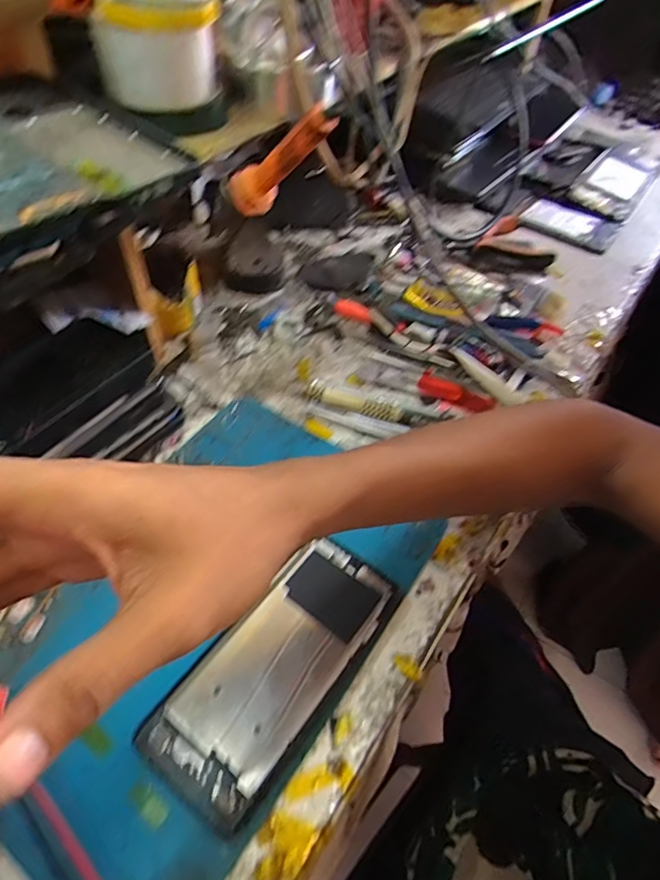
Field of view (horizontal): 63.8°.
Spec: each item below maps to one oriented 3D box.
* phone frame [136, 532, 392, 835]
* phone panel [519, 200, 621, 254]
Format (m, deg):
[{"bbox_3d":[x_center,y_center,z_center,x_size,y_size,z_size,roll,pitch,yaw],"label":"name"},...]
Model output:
[{"bbox_3d":[-0.030,0.129,0.311,0.070,0.009,0.156,32,57,21],"label":"phone frame"},{"bbox_3d":[0.281,-0.258,0.630,0.108,0.011,0.073,27,55,18],"label":"phone panel"}]

